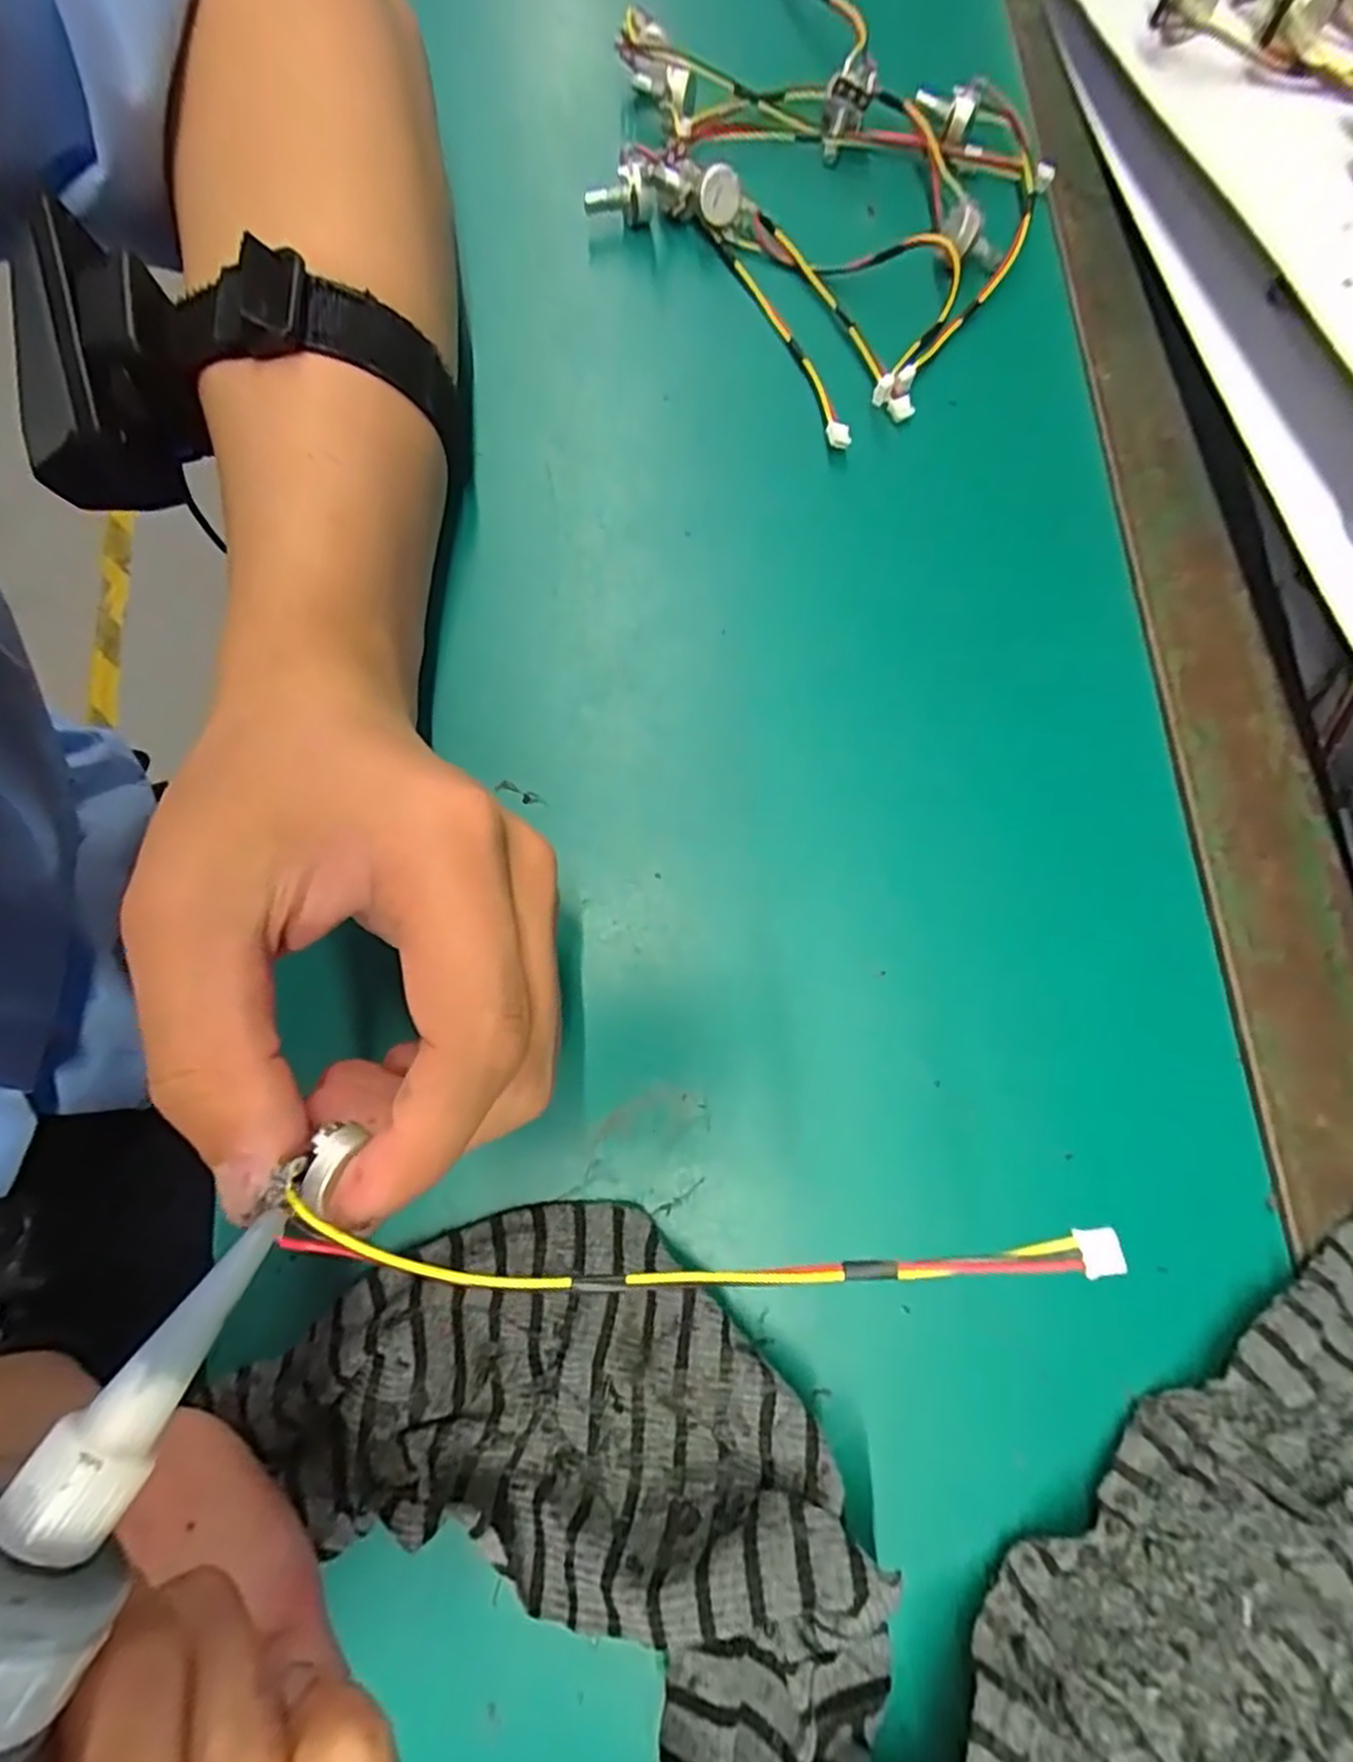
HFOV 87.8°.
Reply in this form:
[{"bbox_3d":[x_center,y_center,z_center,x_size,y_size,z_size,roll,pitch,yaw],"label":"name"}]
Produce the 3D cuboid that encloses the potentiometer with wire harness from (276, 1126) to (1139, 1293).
[{"bbox_3d":[0.005,0.065,0.127,0.148,0.015,0.023,5,78,-3],"label":"potentiometer with wire harness"}]

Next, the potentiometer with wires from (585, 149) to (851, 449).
[{"bbox_3d":[0.025,-0.216,0.254,0.038,0.020,0.138,-41,81,-8],"label":"potentiometer with wires"}]

